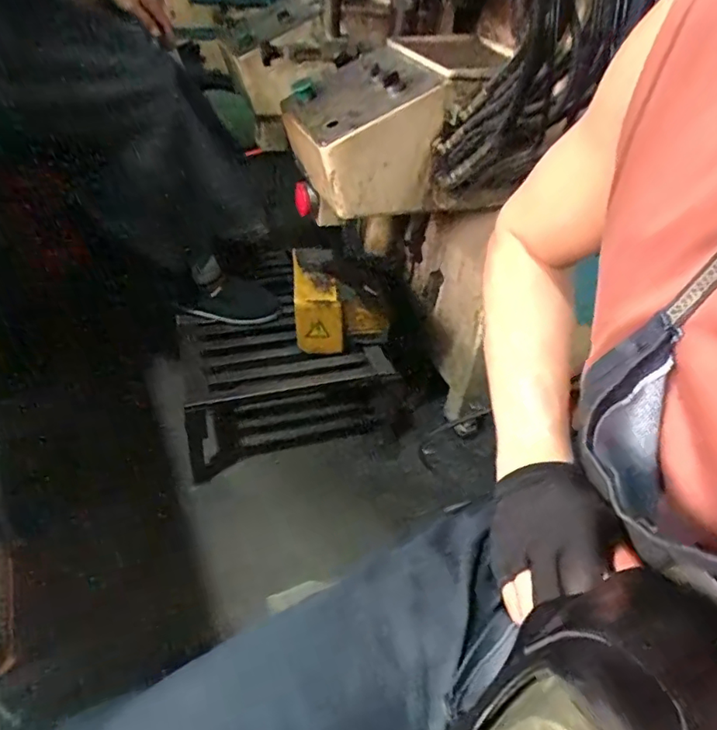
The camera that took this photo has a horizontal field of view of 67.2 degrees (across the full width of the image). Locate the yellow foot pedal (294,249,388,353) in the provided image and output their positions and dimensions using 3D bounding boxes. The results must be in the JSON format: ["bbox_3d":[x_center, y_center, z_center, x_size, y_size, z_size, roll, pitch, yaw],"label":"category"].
[{"bbox_3d":[-0.050,-0.154,1.286,0.226,0.161,0.236,-4,42,-13],"label":"yellow foot pedal"}]

